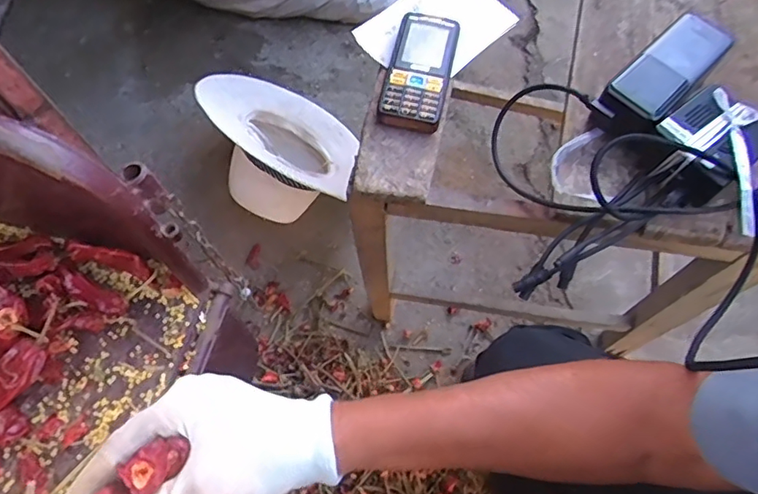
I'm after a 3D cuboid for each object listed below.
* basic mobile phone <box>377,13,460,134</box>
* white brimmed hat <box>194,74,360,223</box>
[{"bbox_3d":[0.039,-0.169,0.513,0.060,0.017,0.124,11,67,6],"label":"basic mobile phone"},{"bbox_3d":[-0.205,-0.165,0.890,0.227,0.148,0.315,32,24,-12],"label":"white brimmed hat"}]

